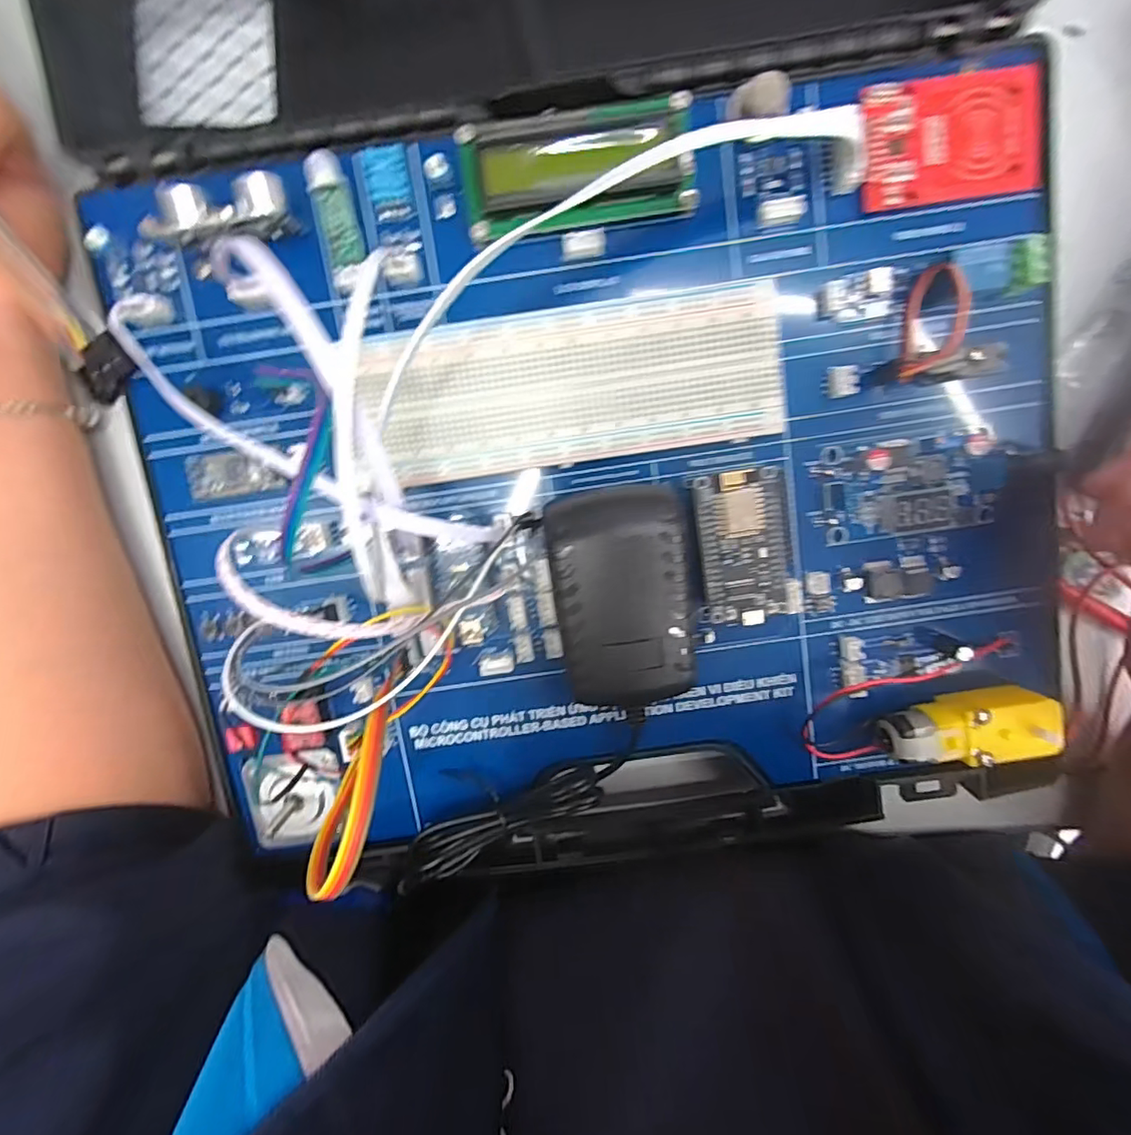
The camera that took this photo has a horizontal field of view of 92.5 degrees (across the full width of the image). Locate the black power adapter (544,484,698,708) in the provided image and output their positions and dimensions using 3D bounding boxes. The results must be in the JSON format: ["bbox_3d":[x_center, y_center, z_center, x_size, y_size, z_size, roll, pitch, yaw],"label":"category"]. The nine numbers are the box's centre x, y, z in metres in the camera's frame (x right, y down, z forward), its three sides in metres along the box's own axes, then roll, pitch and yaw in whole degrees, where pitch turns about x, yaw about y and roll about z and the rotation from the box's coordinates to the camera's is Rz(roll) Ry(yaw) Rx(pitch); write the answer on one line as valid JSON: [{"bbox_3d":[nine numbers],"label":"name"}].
[{"bbox_3d":[0.019,0.010,0.202,0.050,0.034,0.079,-9,97,0],"label":"black power adapter"}]

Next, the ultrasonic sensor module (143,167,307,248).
[{"bbox_3d":[-0.120,-0.121,0.188,0.050,0.017,0.020,-7,97,0],"label":"ultrasonic sensor module"}]

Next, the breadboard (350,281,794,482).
[{"bbox_3d":[0.003,-0.067,0.203,0.148,0.010,0.054,-8,97,0],"label":"breadboard"}]

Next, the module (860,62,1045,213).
[{"bbox_3d":[0.137,-0.153,0.193,0.063,0.004,0.040,-8,97,0],"label":"module"}]

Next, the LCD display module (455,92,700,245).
[{"bbox_3d":[0.005,-0.140,0.191,0.079,0.011,0.037,-11,97,0],"label":"LCD display module"}]

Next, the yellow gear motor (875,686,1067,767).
[{"bbox_3d":[0.157,0.061,0.216,0.064,0.024,0.026,-4,97,-1],"label":"yellow gear motor"}]

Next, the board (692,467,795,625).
[{"bbox_3d":[0.068,-0.009,0.210,0.034,0.015,0.056,-10,97,0],"label":"board"}]

